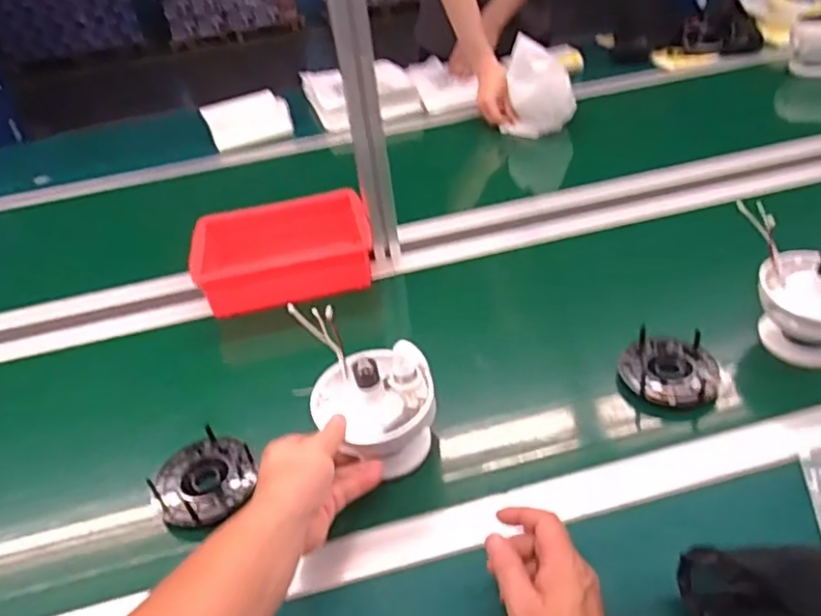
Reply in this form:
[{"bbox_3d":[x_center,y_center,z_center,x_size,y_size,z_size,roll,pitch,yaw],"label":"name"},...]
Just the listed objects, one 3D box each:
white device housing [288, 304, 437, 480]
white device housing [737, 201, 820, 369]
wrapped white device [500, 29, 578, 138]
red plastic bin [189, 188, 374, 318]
[{"bbox_3d":[-0.041,0.086,0.636,0.115,0.127,0.141,-13,34,-9],"label":"white device housing"},{"bbox_3d":[0.431,-0.017,0.677,0.128,0.138,0.096,13,41,22],"label":"white device housing"},{"bbox_3d":[0.245,-0.429,1.212,0.113,0.165,0.103,-15,38,-14],"label":"wrapped white device"},{"bbox_3d":[-0.185,-0.082,0.912,0.250,0.074,0.161,-9,37,-6],"label":"red plastic bin"}]

